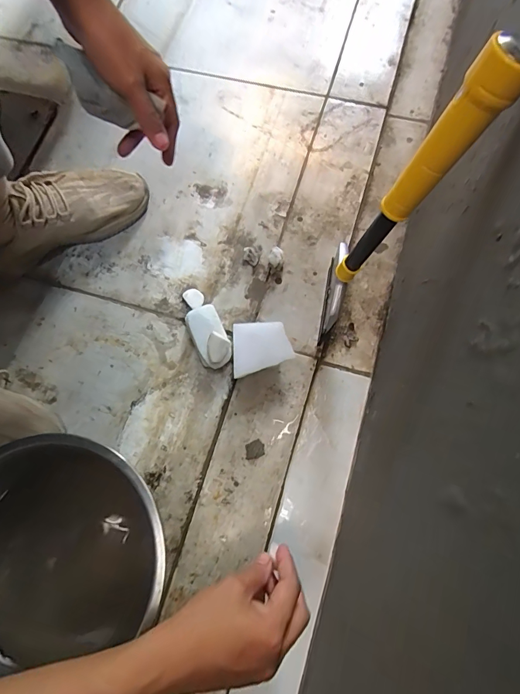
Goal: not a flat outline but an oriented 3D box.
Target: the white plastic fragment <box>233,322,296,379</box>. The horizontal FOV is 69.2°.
[{"bbox_3d":[-0.002,-0.004,0.440,0.069,0.008,0.060,-17,73,1],"label":"white plastic fragment"}]

